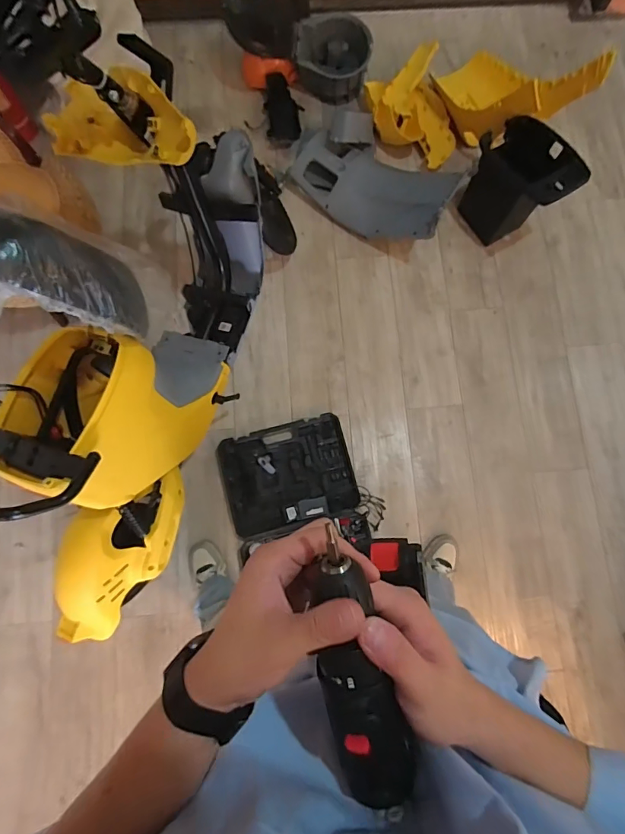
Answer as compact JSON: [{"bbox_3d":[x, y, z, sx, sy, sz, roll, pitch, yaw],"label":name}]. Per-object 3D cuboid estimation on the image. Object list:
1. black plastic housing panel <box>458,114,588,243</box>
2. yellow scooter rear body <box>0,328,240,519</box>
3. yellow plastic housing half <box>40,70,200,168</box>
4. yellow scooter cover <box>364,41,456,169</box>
[{"bbox_3d":[0.674,-0.762,1.439,0.190,0.316,0.313,-41,81,-8],"label":"black plastic housing panel"},{"bbox_3d":[-0.471,-0.032,1.022,0.313,0.388,0.556,31,80,6],"label":"yellow scooter rear body"},{"bbox_3d":[-0.377,-0.588,0.844,0.368,0.140,0.119,16,78,20],"label":"yellow plastic housing half"},{"bbox_3d":[0.370,-1.114,1.545,0.276,0.124,0.403,-16,78,-3],"label":"yellow scooter cover"}]

